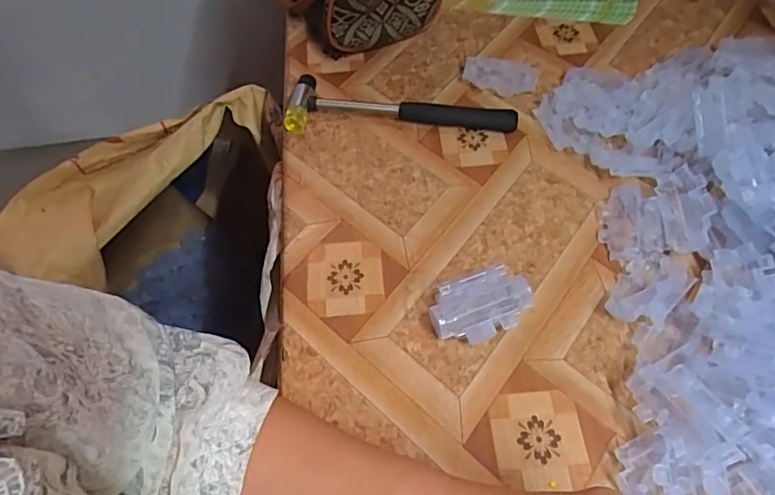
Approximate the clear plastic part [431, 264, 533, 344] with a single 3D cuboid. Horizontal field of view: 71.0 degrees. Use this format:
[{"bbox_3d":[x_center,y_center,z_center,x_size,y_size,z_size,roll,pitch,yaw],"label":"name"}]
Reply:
[{"bbox_3d":[0.066,0.043,0.387,0.071,0.028,0.041,-14,57,-6],"label":"clear plastic part"}]

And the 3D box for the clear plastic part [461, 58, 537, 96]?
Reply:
[{"bbox_3d":[0.109,-0.165,0.526,0.069,0.008,0.045,2,57,4],"label":"clear plastic part"}]

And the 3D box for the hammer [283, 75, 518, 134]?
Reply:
[{"bbox_3d":[0.012,-0.133,0.502,0.206,0.019,0.060,0,56,3],"label":"hammer"}]

